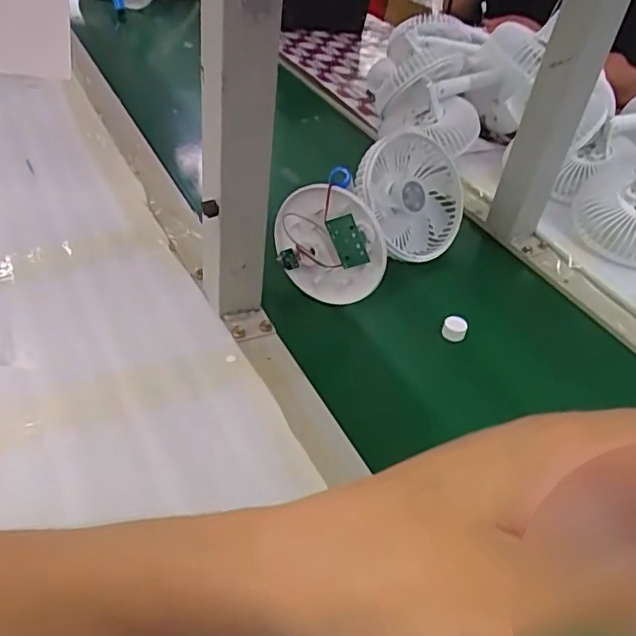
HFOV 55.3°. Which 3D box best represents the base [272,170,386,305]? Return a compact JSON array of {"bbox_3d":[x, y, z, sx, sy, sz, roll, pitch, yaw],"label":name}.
[{"bbox_3d":[0.012,-0.069,0.544,0.103,0.119,0.025,24,46,19],"label":"base"}]

